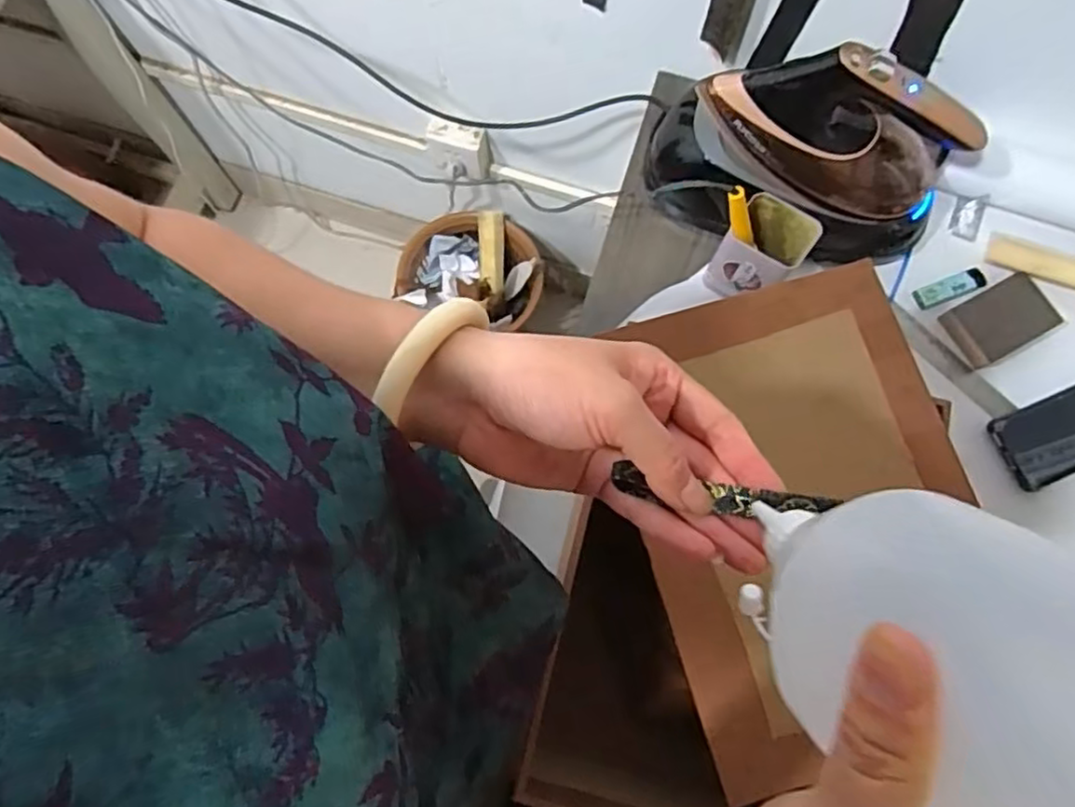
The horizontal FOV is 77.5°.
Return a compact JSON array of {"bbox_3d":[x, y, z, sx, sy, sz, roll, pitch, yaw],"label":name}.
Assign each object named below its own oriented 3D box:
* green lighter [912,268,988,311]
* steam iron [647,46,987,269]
[{"bbox_3d":[0.466,-0.129,0.756,0.082,0.009,0.025,-20,78,-5],"label":"green lighter"},{"bbox_3d":[0.275,-0.257,0.680,0.310,0.195,0.117,19,77,4],"label":"steam iron"}]

